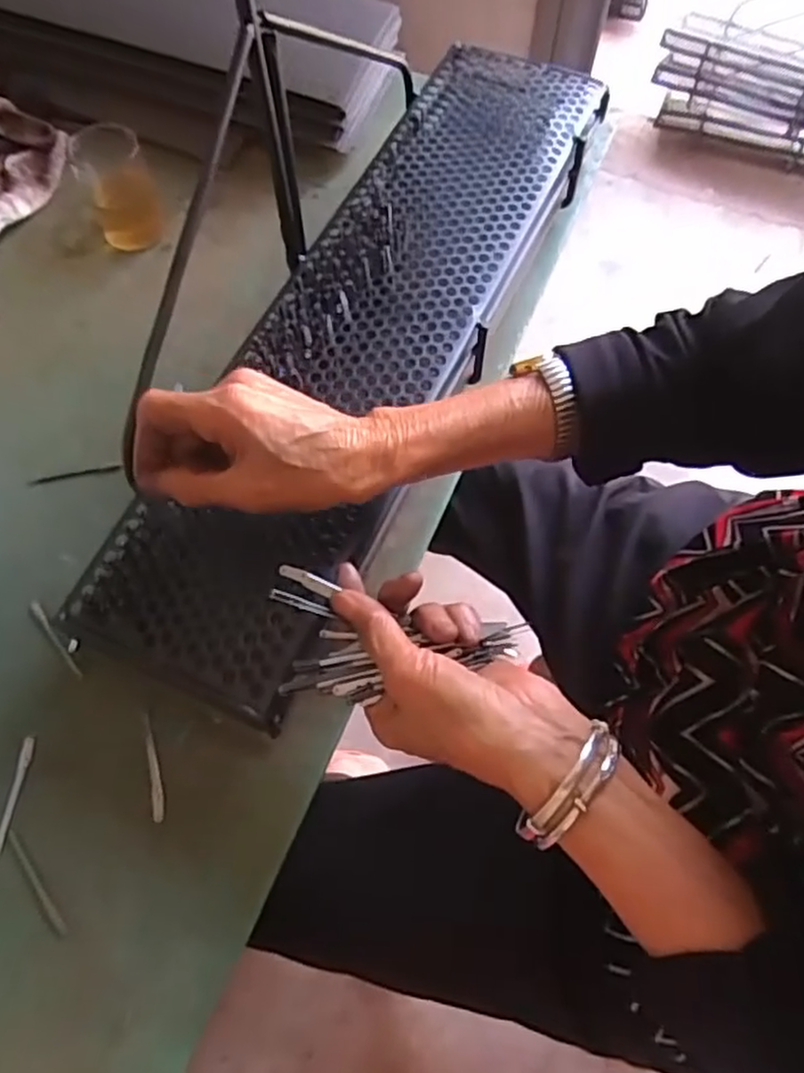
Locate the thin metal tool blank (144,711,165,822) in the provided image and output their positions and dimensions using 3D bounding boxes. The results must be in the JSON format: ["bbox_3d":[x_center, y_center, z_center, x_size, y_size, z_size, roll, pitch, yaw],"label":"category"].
[{"bbox_3d":[-0.153,0.141,0.430,0.007,0.004,0.065,-13,66,-7],"label":"thin metal tool blank"}]

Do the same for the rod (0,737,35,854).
[{"bbox_3d":[-0.237,0.157,0.425,0.006,0.004,0.067,5,65,1],"label":"rod"}]

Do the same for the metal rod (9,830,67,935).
[{"bbox_3d":[-0.206,0.194,0.392,0.006,0.004,0.065,-36,70,-17],"label":"metal rod"}]

